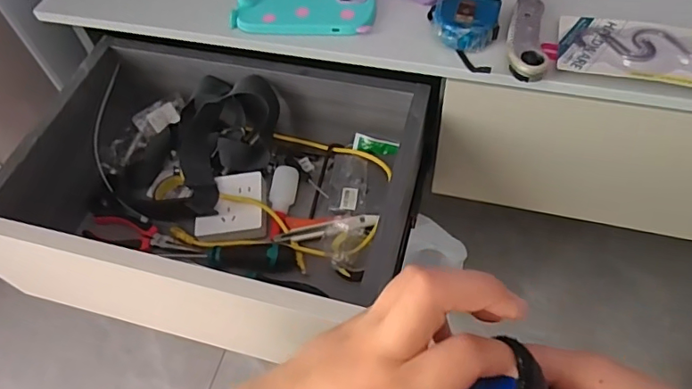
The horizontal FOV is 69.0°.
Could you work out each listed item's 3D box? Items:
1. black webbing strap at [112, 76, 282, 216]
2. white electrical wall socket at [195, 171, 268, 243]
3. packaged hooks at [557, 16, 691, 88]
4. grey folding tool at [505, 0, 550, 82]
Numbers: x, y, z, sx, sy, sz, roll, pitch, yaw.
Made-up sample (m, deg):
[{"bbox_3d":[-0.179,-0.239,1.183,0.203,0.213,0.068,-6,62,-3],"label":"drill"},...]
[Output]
[{"bbox_3d":[-0.205,-0.070,0.660,0.162,0.106,0.201,27,62,20],"label":"black webbing strap"},{"bbox_3d":[-0.145,0.014,0.653,0.086,0.026,0.087,-2,56,3],"label":"white electrical wall socket"},{"bbox_3d":[0.307,-0.144,0.505,0.176,0.011,0.090,13,58,12],"label":"packaged hooks"},{"bbox_3d":[0.191,-0.176,0.532,0.039,0.021,0.140,7,57,9],"label":"grey folding tool"}]

